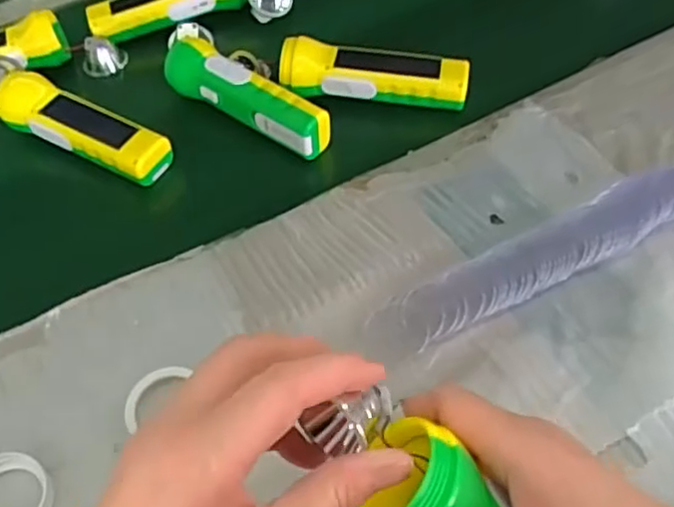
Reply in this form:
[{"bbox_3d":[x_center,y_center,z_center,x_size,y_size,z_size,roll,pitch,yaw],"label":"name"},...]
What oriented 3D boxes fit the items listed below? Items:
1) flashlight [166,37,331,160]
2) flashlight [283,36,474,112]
[{"bbox_3d":[-0.077,-0.136,0.570,0.159,0.046,0.045,27,60,23],"label":"flashlight"},{"bbox_3d":[0.032,-0.159,0.575,0.159,0.047,0.046,1,53,6],"label":"flashlight"}]

